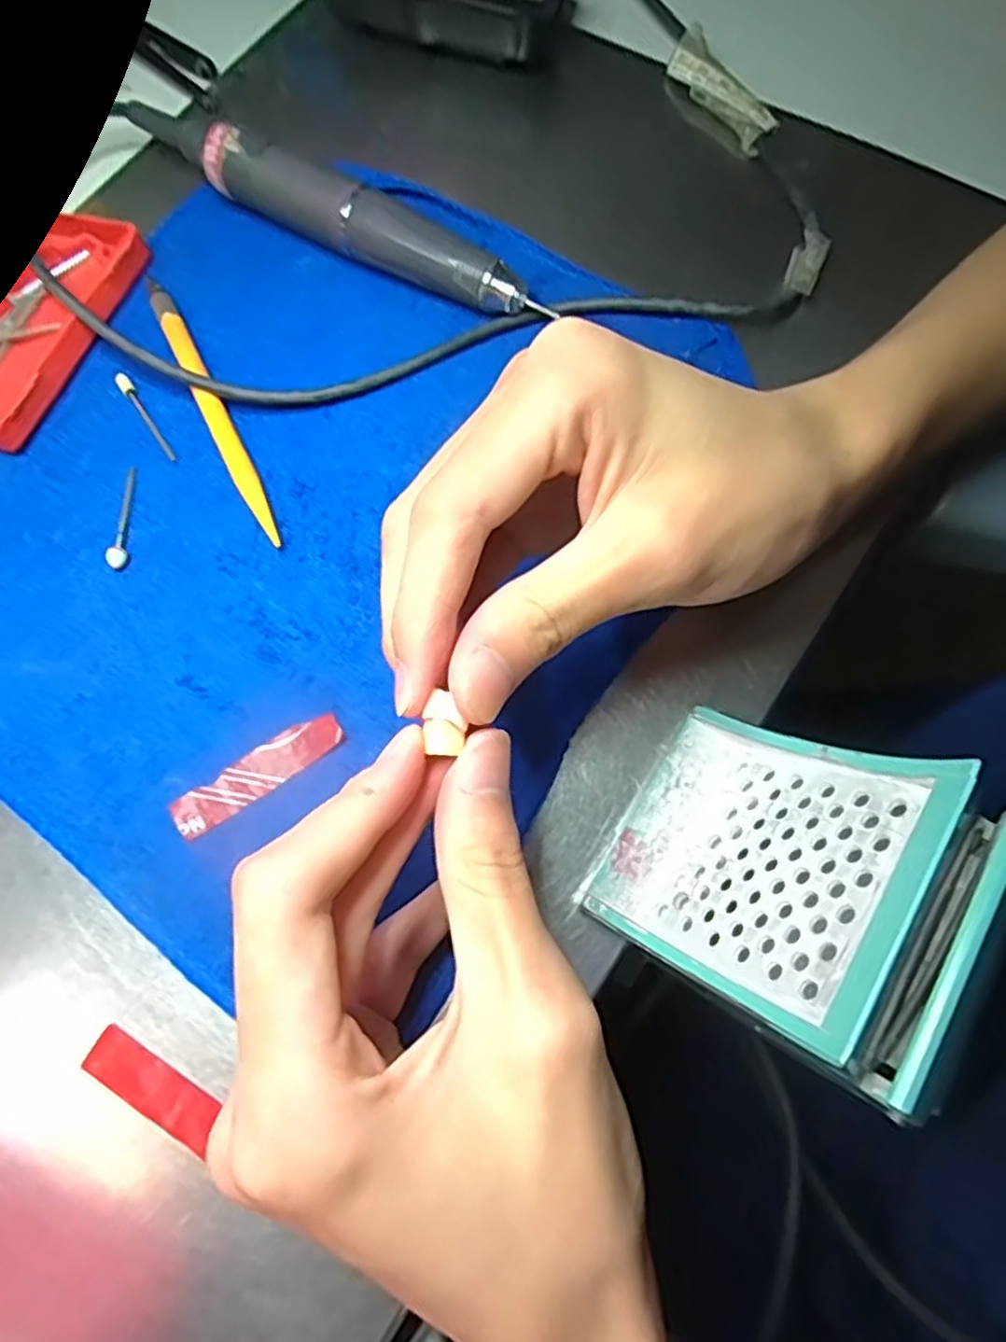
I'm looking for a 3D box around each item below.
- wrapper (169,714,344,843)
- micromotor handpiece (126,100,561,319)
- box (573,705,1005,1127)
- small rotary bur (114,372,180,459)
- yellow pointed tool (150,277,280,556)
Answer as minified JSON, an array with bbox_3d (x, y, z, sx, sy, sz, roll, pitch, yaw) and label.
[{"bbox_3d":[-0.079,0.032,0.236,0.058,0.004,0.015,-33,75,-8],"label":"wrapper"},{"bbox_3d":[-0.072,-0.185,0.294,0.189,0.029,0.019,29,76,10],"label":"micromotor handpiece"},{"bbox_3d":[0.074,0.054,0.195,0.095,0.032,0.073,17,69,52],"label":"box"},{"bbox_3d":[-0.137,-0.098,0.280,0.005,0.004,0.046,-36,75,-9],"label":"small rotary bur"},{"bbox_3d":[-0.111,-0.102,0.278,0.009,0.007,0.133,-27,74,-6],"label":"yellow pointed tool"}]

